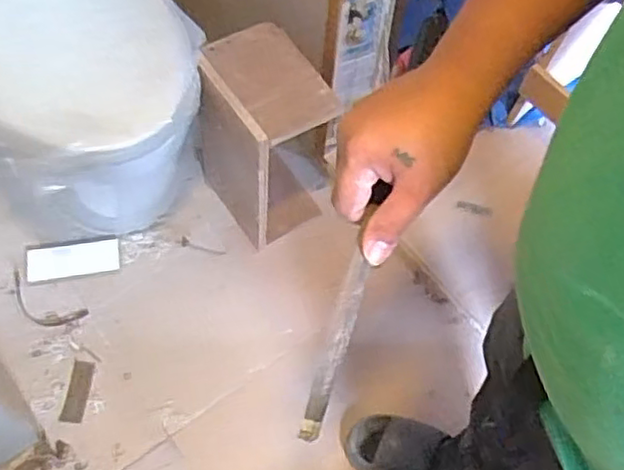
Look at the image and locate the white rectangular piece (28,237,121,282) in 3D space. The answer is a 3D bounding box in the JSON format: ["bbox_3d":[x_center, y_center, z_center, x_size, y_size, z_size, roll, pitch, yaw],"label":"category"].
[{"bbox_3d":[-0.496,0.049,1.382,0.180,0.014,0.077,-9,61,-9],"label":"white rectangular piece"}]

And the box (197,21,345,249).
[{"bbox_3d":[-0.082,-0.160,1.300,0.190,0.414,0.267,-24,65,-17],"label":"box"}]

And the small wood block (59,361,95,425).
[{"bbox_3d":[-0.446,0.298,1.267,0.040,0.008,0.119,5,60,-1],"label":"small wood block"}]

